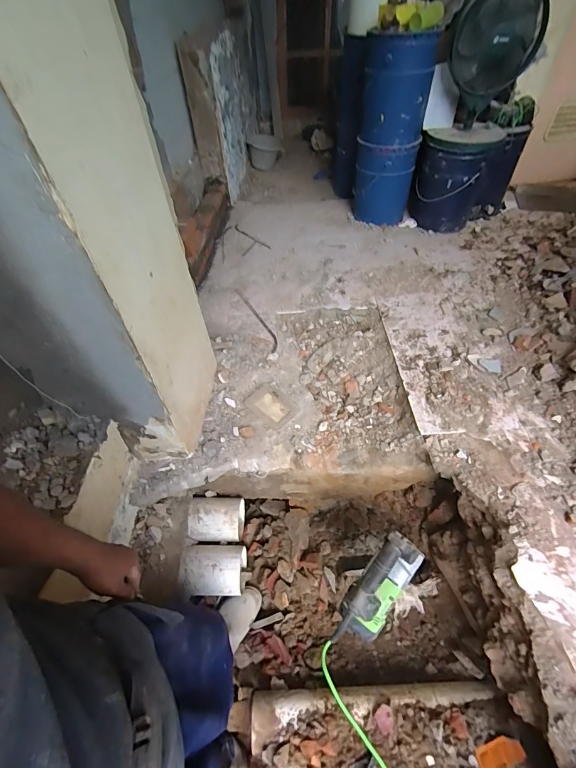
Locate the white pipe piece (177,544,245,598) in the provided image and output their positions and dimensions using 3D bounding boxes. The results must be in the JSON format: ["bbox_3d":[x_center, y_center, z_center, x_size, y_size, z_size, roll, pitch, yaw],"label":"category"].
[{"bbox_3d":[-0.231,0.586,1.113,0.177,0.133,0.139,-1,49,2],"label":"white pipe piece"}]

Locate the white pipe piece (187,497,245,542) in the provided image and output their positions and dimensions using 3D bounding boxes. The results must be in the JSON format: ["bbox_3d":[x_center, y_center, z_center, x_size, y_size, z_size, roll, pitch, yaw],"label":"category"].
[{"bbox_3d":[-0.240,0.465,1.215,0.163,0.142,0.144,-1,49,3],"label":"white pipe piece"}]

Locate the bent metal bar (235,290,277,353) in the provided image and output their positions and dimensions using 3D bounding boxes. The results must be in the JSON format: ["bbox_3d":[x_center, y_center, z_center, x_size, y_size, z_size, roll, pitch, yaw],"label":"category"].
[{"bbox_3d":[-0.119,-0.263,1.400,0.049,0.023,0.431,-21,51,-12],"label":"bent metal bar"}]

